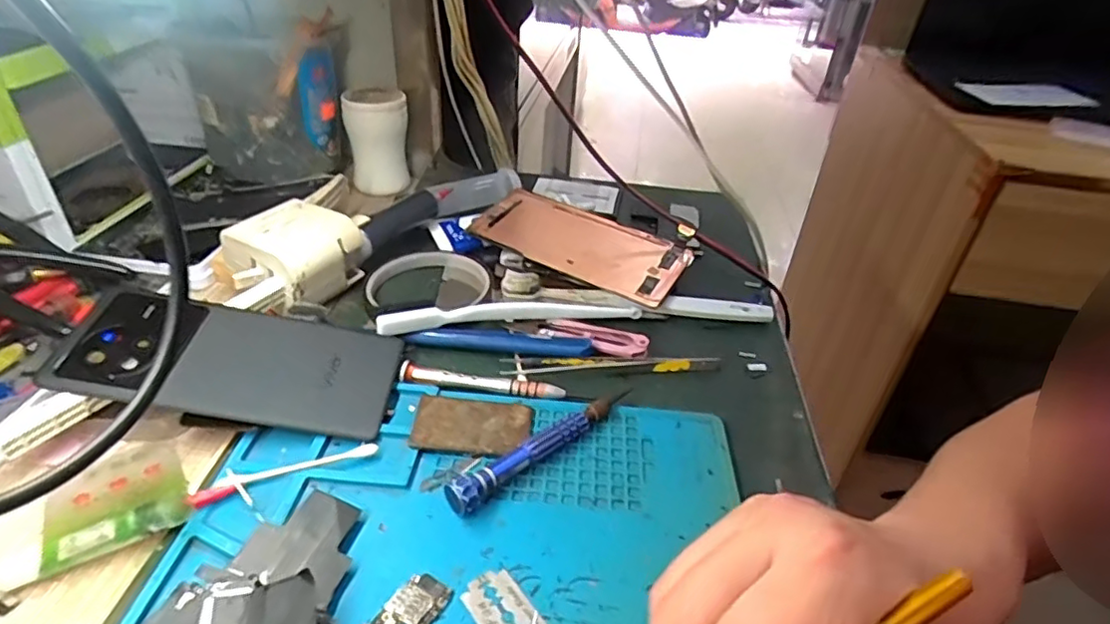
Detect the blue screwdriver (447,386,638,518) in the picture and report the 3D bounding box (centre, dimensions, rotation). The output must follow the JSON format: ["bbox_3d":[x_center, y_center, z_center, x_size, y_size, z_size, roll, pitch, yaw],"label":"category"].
[{"bbox_3d":[-0.005,0.062,0.314,0.020,0.017,0.118,32,43,31],"label":"blue screwdriver"}]

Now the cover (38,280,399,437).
[{"bbox_3d":[-0.166,0.024,0.325,0.157,0.008,0.070,11,45,-10],"label":"cover"}]

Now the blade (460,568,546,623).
[{"bbox_3d":[-0.019,0.120,0.243,0.022,0.004,0.042,-21,44,-32],"label":"blade"}]

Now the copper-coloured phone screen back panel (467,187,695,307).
[{"bbox_3d":[0.019,-0.054,0.465,0.161,0.007,0.073,23,48,22],"label":"copper-coloured phone screen back panel"}]

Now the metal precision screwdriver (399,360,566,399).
[{"bbox_3d":[-0.041,0.038,0.350,0.093,0.006,0.013,7,36,1],"label":"metal precision screwdriver"}]

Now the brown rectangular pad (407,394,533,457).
[{"bbox_3d":[-0.043,0.059,0.323,0.059,0.005,0.036,6,36,-1],"label":"brown rectangular pad"}]

